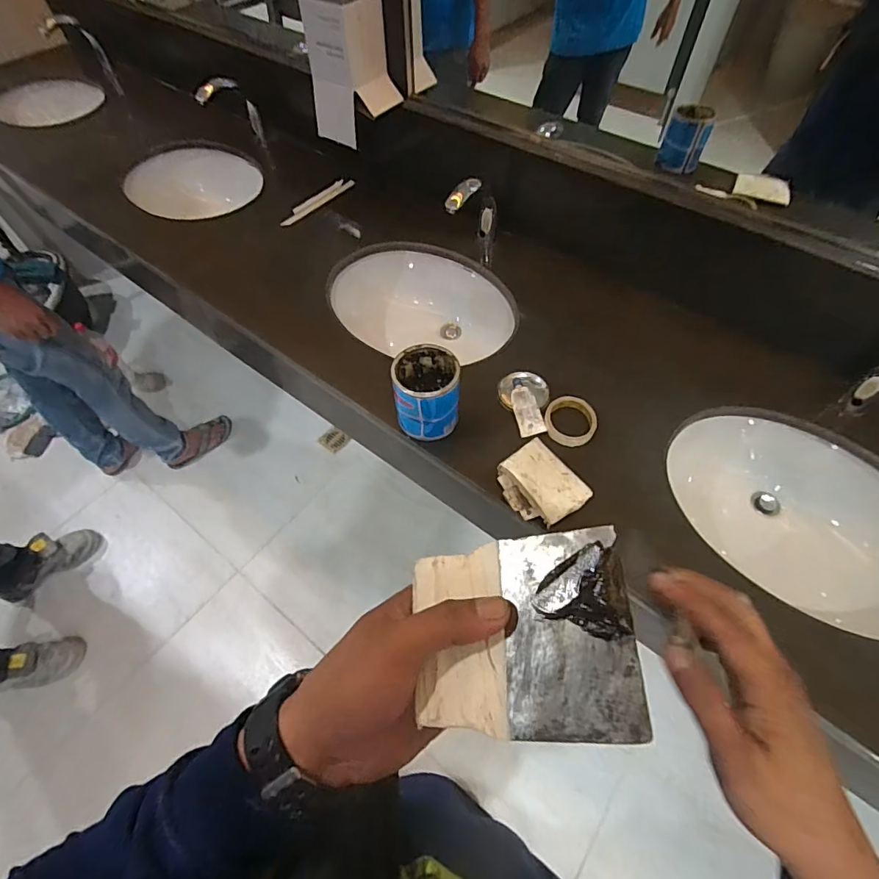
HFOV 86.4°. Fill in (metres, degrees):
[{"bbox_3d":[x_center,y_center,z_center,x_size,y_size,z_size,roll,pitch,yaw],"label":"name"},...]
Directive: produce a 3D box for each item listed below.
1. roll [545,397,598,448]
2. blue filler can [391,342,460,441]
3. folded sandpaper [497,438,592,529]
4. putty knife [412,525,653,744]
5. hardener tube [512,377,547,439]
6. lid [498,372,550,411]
[{"bbox_3d":[0.228,-0.032,0.812,0.088,0.023,0.088,0,58,1],"label":"roll"},{"bbox_3d":[-0.021,-0.080,0.778,0.100,0.118,0.111,-1,58,1],"label":"blue filler can"},{"bbox_3d":[0.159,0.071,0.746,0.114,0.016,0.128,-32,63,-17],"label":"folded sandpaper"},{"bbox_3d":[0.038,0.092,0.224,0.102,0.007,0.087,-13,63,21],"label":"putty knife"},{"bbox_3d":[0.154,-0.061,0.837,0.046,0.015,0.118,-8,59,-4],"label":"hardener tube"},{"bbox_3d":[0.156,-0.088,0.860,0.092,0.017,0.082,0,67,1],"label":"lid"}]

